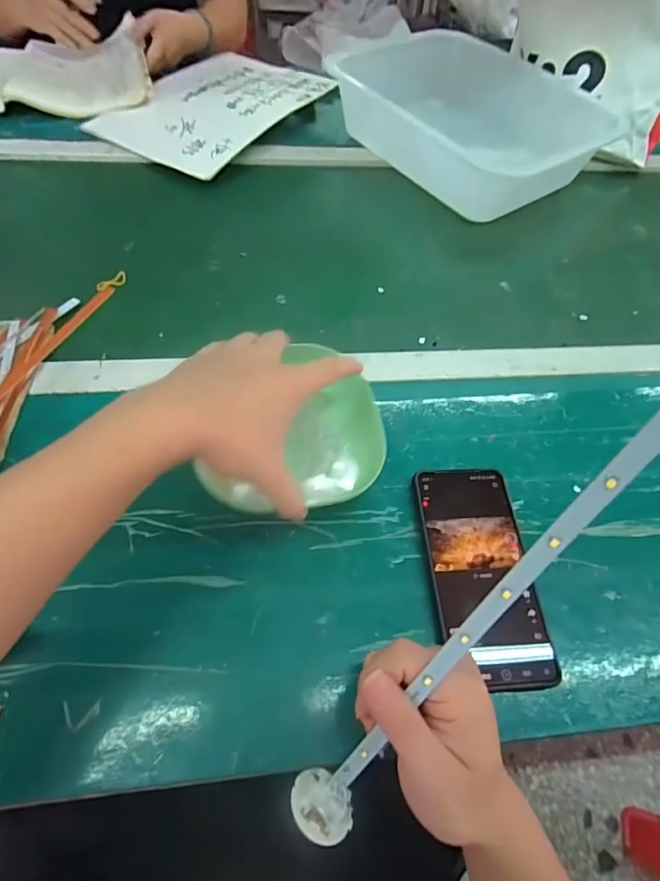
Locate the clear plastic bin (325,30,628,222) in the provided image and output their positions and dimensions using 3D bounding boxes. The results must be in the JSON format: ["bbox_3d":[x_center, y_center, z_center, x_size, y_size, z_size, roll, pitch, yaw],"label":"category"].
[{"bbox_3d":[0.198,-0.482,0.715,0.312,0.108,0.361,-32,64,-23],"label":"clear plastic bin"}]

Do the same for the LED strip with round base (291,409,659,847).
[{"bbox_3d":[0.057,0.105,0.219,0.031,0.291,0.021,39,25,21],"label":"LED strip with round base"}]

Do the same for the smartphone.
[{"bbox_3d":[0.113,0.096,0.353,0.077,0.014,0.160,-3,56,-6],"label":"smartphone"}]

